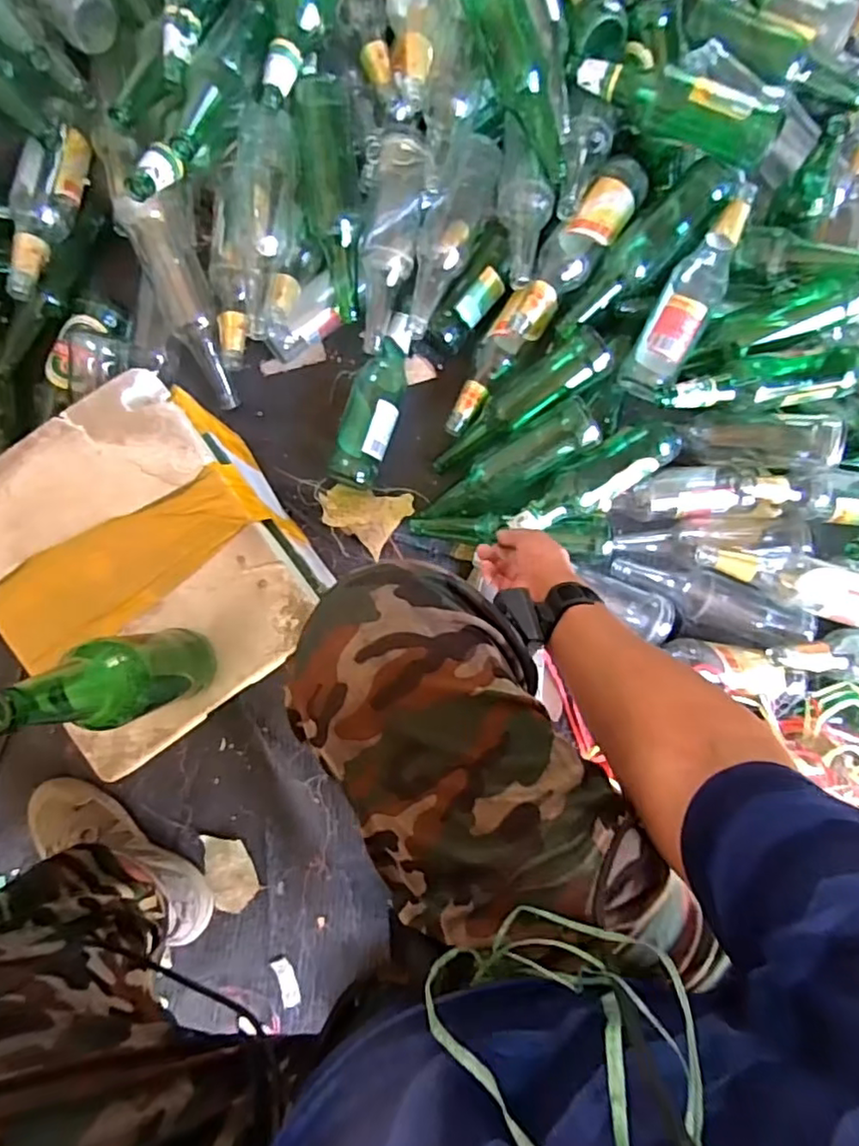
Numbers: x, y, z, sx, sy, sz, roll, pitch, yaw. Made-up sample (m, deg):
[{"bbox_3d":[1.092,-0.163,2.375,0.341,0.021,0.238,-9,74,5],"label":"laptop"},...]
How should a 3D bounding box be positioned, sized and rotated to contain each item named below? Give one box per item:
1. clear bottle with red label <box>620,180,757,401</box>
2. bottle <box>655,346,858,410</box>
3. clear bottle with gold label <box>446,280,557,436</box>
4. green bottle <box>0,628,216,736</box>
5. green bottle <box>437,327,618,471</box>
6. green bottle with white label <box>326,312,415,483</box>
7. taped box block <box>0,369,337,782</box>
[{"bbox_3d":[0.329,-0.348,0.777,0.066,0.077,0.271,27,97,0],"label":"clear bottle with red label"},{"bbox_3d":[0.407,-0.237,0.776,0.268,0.057,0.068,-8,85,-4],"label":"bottle"},{"bbox_3d":[0.086,-0.281,0.824,0.061,0.072,0.215,35,107,1],"label":"clear bottle with gold label"},{"bbox_3d":[-0.235,0.084,0.478,0.070,0.254,0.063,-17,86,-4],"label":"green bottle"},{"bbox_3d":[0.115,-0.219,0.822,0.262,0.061,0.078,-35,87,11],"label":"green bottle"},{"bbox_3d":[-0.076,-0.228,0.839,0.074,0.065,0.225,15,84,-1],"label":"green bottle with white label"},{"bbox_3d":[-0.294,0.000,0.700,0.279,0.205,0.318,-36,88,-5],"label":"taped box block"}]

